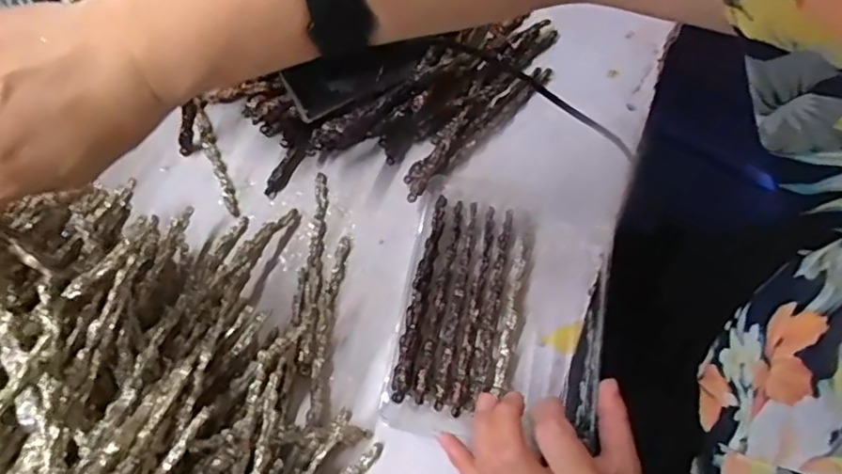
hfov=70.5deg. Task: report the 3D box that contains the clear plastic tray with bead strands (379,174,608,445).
[{"bbox_3d":[0.049,0.053,0.421,0.132,0.021,0.175,18,71,6],"label":"clear plastic tray with bead strands"}]

